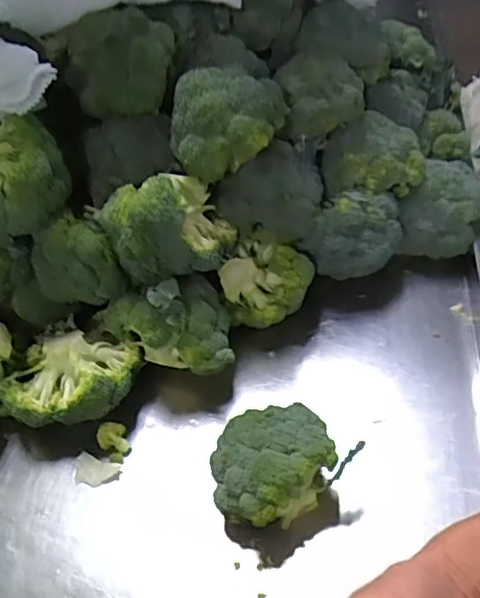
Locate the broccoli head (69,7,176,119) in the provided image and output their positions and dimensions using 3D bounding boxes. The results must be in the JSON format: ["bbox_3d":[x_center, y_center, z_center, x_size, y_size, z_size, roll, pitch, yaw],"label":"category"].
[{"bbox_3d":[-0.125,-0.247,0.596,0.114,0.081,0.086,-15,48,-7],"label":"broccoli head"}]

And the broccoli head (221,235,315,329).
[{"bbox_3d":[0.033,-0.010,0.655,0.096,0.094,0.079,14,51,18],"label":"broccoli head"}]

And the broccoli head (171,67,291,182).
[{"bbox_3d":[-0.014,-0.176,0.552,0.113,0.075,0.101,0,48,6],"label":"broccoli head"}]

